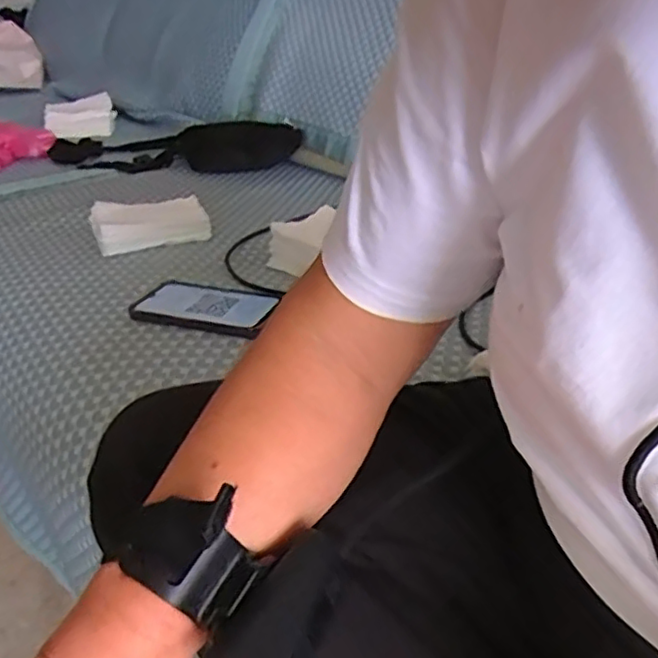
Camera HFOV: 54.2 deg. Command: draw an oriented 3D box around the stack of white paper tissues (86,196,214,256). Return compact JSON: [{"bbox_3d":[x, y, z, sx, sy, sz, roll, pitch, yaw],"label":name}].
[{"bbox_3d":[-0.247,-0.145,0.891,0.152,0.045,0.099,-16,33,-21],"label":"stack of white paper tissues"}]

